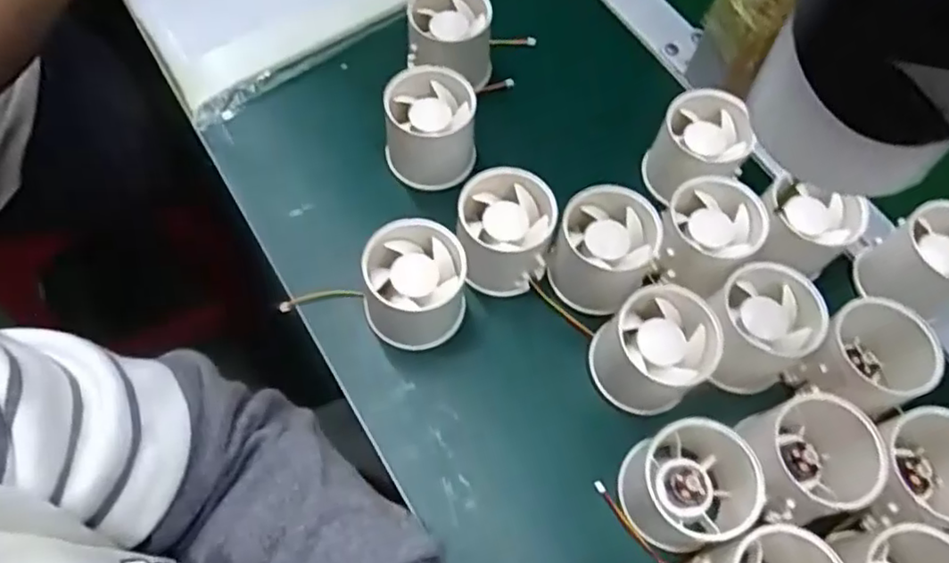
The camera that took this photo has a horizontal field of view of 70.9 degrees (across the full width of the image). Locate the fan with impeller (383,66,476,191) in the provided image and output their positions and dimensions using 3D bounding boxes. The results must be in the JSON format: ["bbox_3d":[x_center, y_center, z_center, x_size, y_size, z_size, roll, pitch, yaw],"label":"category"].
[{"bbox_3d":[-0.027,-0.092,0.400,0.051,0.051,0.050,-2,63,-5],"label":"fan with impeller"}]

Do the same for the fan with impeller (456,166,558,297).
[{"bbox_3d":[0.017,-0.026,0.372,0.051,0.052,0.052,4,63,-2],"label":"fan with impeller"}]

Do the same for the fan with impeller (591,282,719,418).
[{"bbox_3d":[0.091,0.036,0.343,0.054,0.051,0.054,2,63,-3],"label":"fan with impeller"}]

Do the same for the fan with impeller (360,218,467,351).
[{"bbox_3d":[-0.032,0.004,0.356,0.052,0.056,0.049,2,63,-3],"label":"fan with impeller"}]

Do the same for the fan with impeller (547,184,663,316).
[{"bbox_3d":[0.070,-0.016,0.367,0.051,0.047,0.060,20,63,6],"label":"fan with impeller"}]

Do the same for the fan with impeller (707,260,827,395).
[{"bbox_3d":[0.147,0.025,0.348,0.051,0.050,0.051,2,63,-3],"label":"fan with impeller"}]

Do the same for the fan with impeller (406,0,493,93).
[{"bbox_3d":[-0.017,-0.158,0.430,0.054,0.043,0.049,-5,63,-6],"label":"fan with impeller"}]

